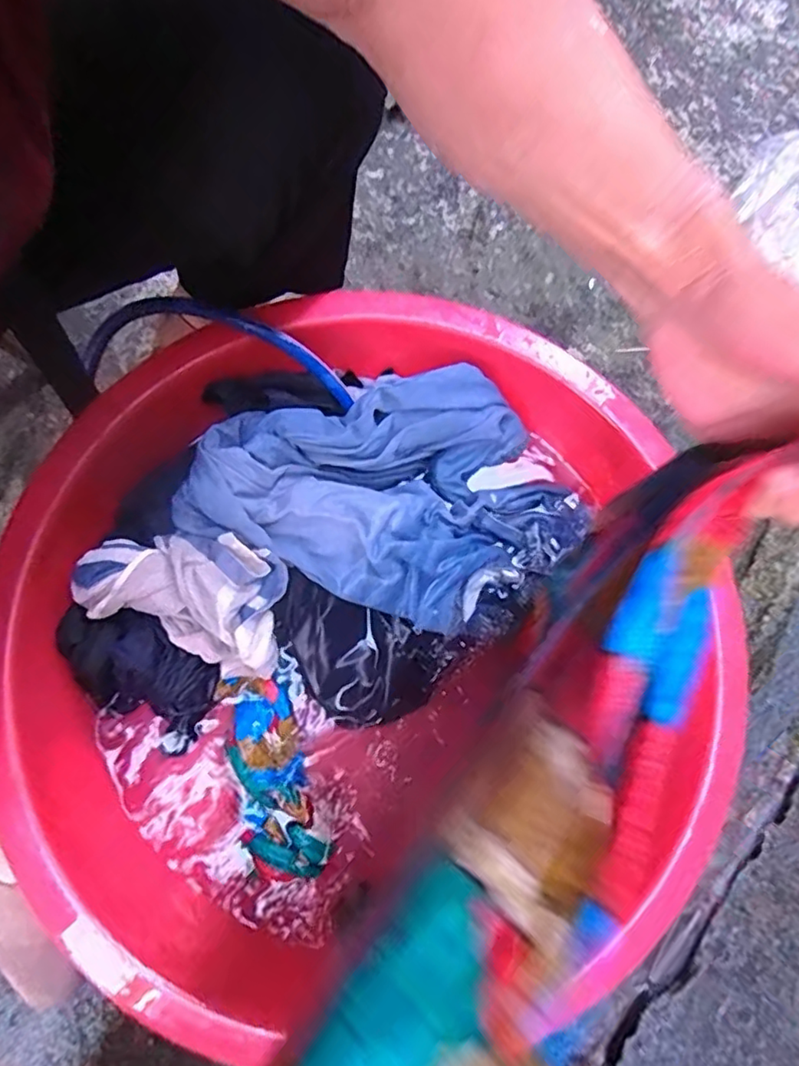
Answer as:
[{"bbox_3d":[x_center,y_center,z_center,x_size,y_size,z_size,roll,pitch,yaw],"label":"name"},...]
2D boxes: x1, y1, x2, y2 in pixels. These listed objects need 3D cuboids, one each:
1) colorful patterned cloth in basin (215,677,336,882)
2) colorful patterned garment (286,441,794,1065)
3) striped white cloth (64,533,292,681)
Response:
[{"bbox_3d":[-0.131,0.245,0.605,0.075,0.025,0.200,-17,83,-9],"label":"colorful patterned cloth in basin"},{"bbox_3d":[0.056,0.096,0.230,0.063,0.043,0.314,32,74,8],"label":"colorful patterned garment"},{"bbox_3d":[-0.198,0.059,0.595,0.191,0.103,0.121,25,78,-2],"label":"striped white cloth"}]

